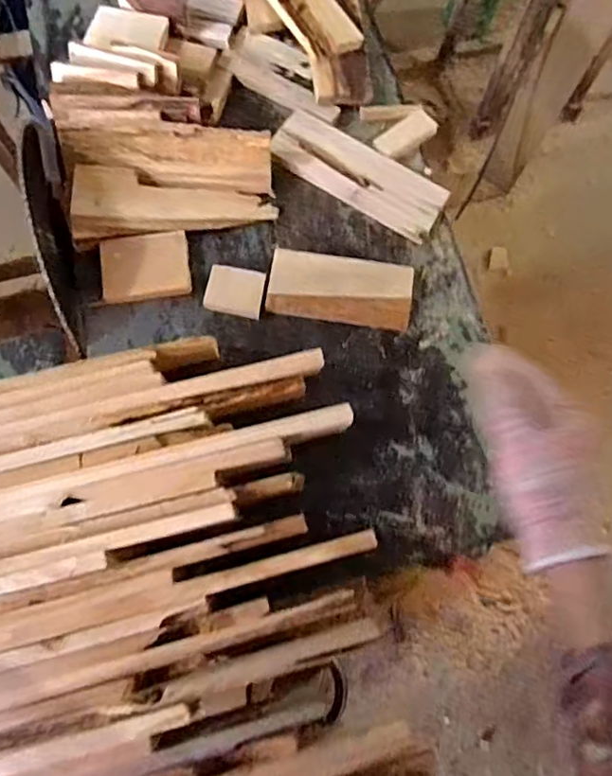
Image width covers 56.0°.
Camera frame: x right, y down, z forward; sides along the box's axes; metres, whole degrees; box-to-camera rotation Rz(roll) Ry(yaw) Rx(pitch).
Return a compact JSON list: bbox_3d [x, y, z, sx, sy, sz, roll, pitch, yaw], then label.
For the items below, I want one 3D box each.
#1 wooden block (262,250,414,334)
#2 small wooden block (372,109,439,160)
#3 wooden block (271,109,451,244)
[{"bbox_3d":[0.036,-0.104,0.608,0.148,0.020,0.067,9,73,2],"label":"wooden block"},{"bbox_3d":[0.115,-0.291,0.662,0.073,0.011,0.035,-37,77,-11],"label":"small wooden block"},{"bbox_3d":[0.059,-0.240,0.646,0.200,0.019,0.072,30,75,8],"label":"wooden block"}]

